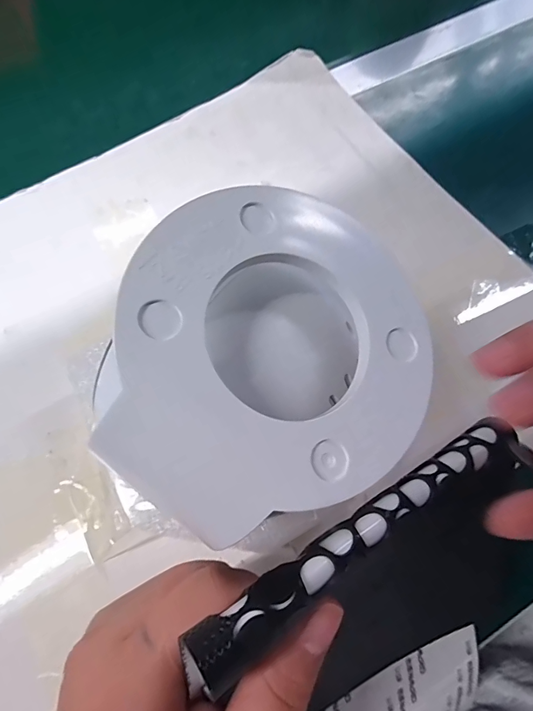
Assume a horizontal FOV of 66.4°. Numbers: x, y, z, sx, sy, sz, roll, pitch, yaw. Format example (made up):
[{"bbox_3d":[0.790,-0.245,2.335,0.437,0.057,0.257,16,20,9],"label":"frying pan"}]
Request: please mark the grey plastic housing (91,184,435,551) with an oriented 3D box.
[{"bbox_3d":[-0.003,0.004,0.133,0.087,0.046,0.096,40,69,-5],"label":"grey plastic housing"}]

